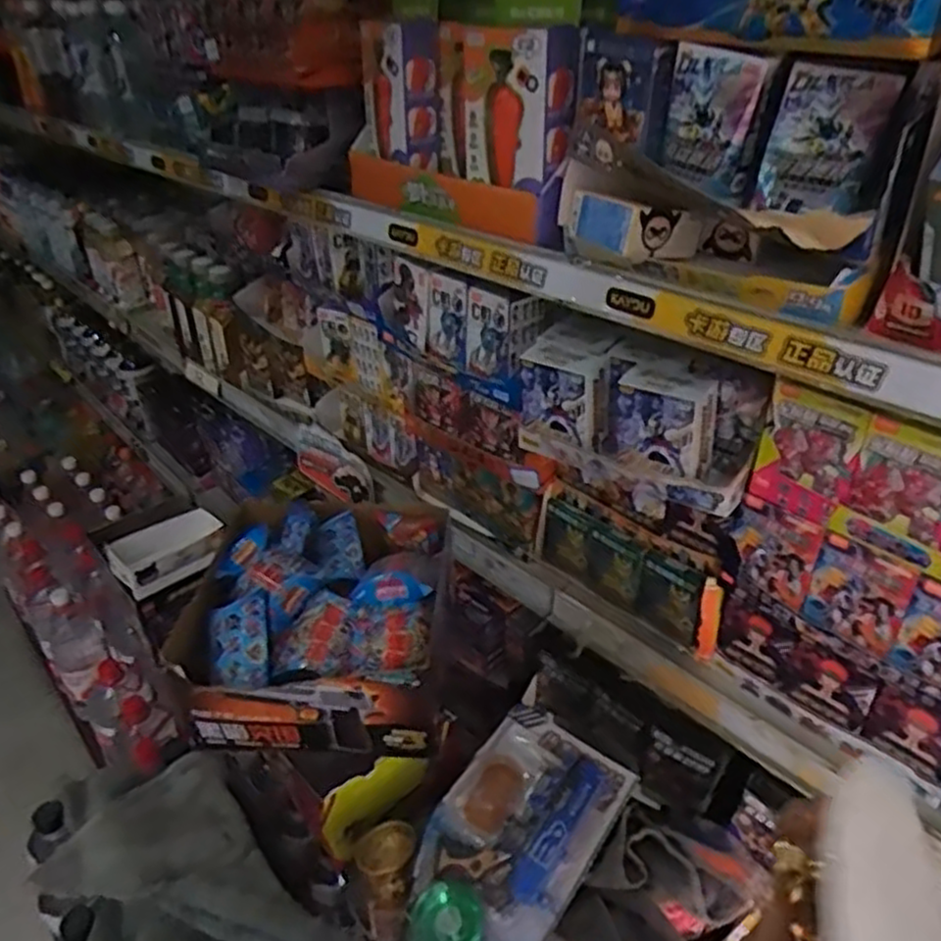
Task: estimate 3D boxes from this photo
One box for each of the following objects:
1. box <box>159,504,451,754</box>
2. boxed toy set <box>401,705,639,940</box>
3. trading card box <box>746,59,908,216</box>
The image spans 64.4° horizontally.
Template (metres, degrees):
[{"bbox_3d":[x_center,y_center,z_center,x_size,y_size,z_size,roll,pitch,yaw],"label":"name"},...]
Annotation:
[{"bbox_3d":[-0.144,0.137,0.744,0.238,0.135,0.245,0,34,2],"label":"box"},{"bbox_3d":[0.033,0.312,0.633,0.130,0.033,0.224,28,54,27],"label":"boxed toy set"},{"bbox_3d":[0.234,-0.217,0.497,0.071,0.098,0.016,21,5,26],"label":"trading card box"}]

